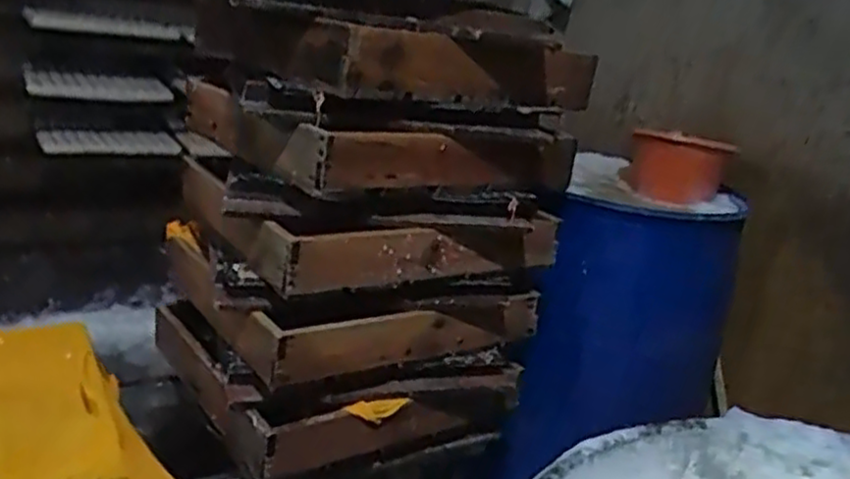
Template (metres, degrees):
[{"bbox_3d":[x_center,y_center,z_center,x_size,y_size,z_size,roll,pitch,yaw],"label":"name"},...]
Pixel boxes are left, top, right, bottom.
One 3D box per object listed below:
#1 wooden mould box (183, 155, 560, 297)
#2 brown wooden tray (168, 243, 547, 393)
[{"bbox_3d":[-0.113,-0.064,1.372,0.561,0.145,0.498,-2,19,-30],"label":"wooden mould box"},{"bbox_3d":[-0.136,0.097,1.424,0.593,0.141,0.492,-2,19,-30],"label":"brown wooden tray"}]

